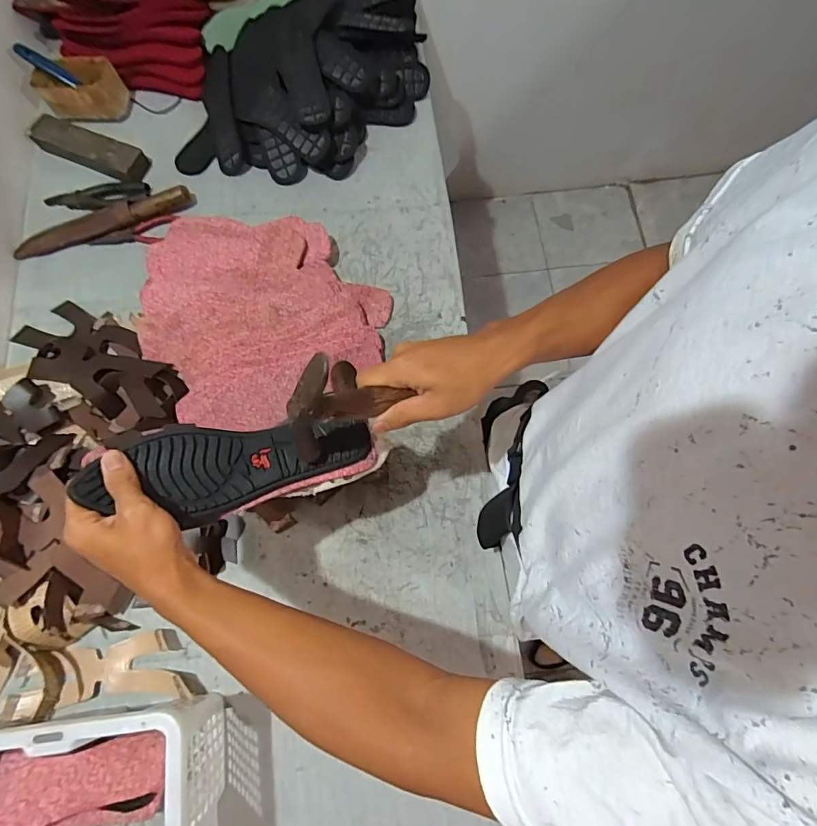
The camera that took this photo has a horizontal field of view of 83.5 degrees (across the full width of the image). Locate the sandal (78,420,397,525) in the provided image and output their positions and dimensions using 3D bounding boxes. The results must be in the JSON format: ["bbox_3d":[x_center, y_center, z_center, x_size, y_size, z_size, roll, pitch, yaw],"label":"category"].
[{"bbox_3d":[-0.146,0.050,0.415,0.246,0.027,0.079,-4,72,-23],"label":"sandal"}]

